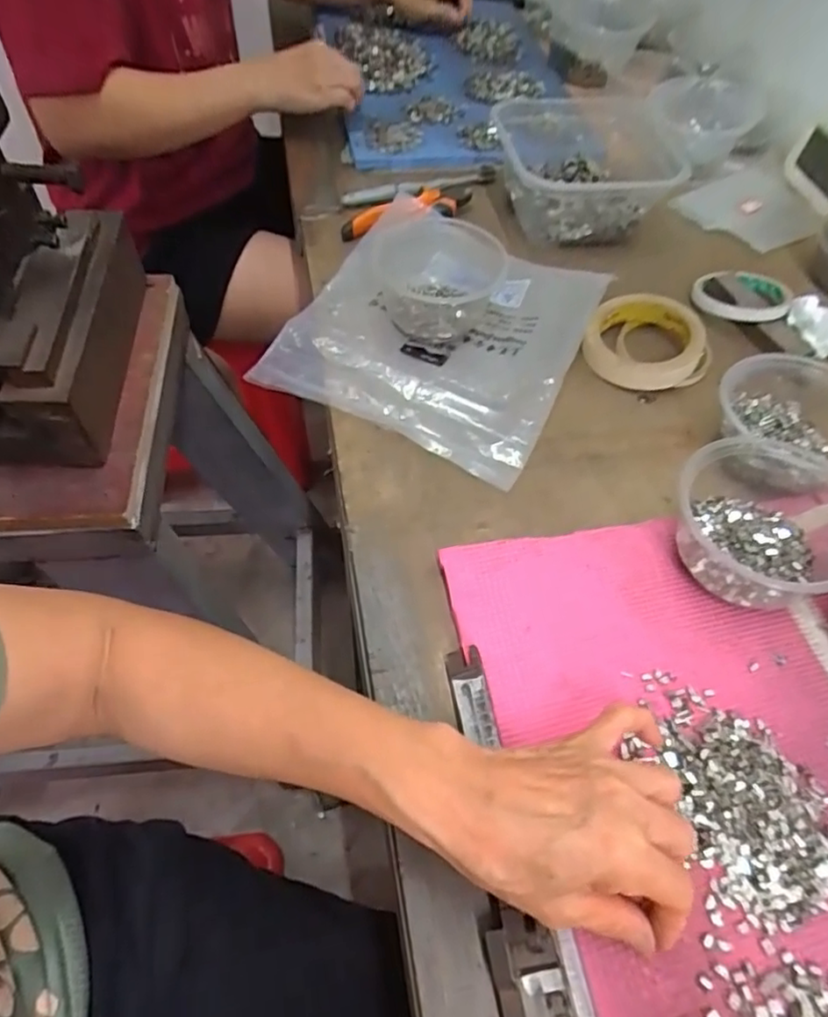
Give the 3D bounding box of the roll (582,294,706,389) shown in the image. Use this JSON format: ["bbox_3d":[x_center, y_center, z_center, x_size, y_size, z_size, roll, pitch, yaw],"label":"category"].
[{"bbox_3d":[0.202,-0.148,0.549,0.094,0.041,0.099,2,56,-3],"label":"roll"}]

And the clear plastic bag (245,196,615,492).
[{"bbox_3d":[0.025,-0.165,0.546,0.236,0.036,0.258,24,59,15],"label":"clear plastic bag"}]

